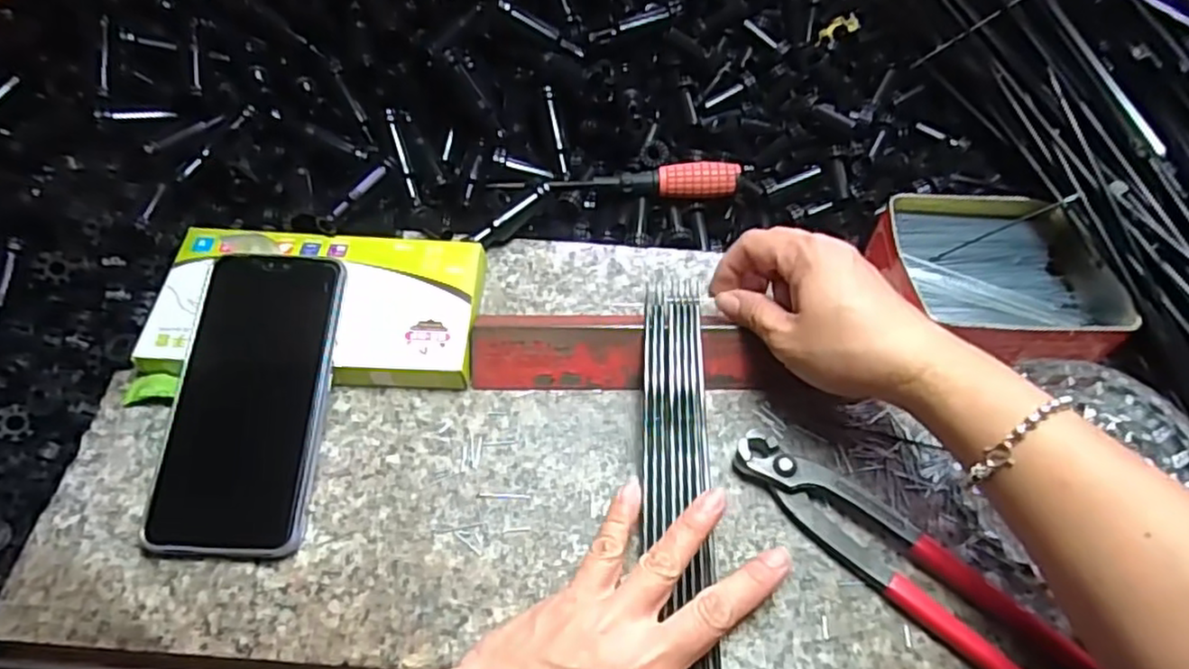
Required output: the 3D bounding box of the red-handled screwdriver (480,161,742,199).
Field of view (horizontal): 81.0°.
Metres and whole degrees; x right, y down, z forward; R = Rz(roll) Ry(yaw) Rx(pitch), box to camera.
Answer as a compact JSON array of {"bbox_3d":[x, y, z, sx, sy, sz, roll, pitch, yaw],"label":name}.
[{"bbox_3d":[0.013,-0.099,0.455,0.159,0.024,0.019,0,56,-3],"label":"red-handled screwdriver"}]

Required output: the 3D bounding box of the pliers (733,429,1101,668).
[{"bbox_3d":[0.153,0.113,0.336,0.192,0.015,0.036,37,62,20],"label":"pliers"}]

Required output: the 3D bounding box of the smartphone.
[{"bbox_3d":[-0.175,0.031,0.356,0.073,0.013,0.155,1,67,4],"label":"smartphone"}]

